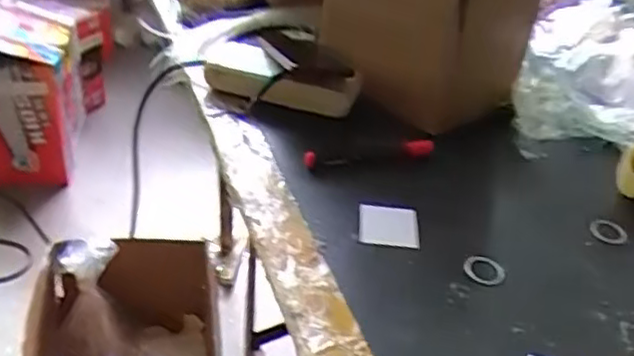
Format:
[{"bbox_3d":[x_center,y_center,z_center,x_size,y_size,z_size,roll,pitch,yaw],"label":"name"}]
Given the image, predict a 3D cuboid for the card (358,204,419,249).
[{"bbox_3d":[0.067,0.045,0.630,0.056,0.007,0.052,11,37,-1],"label":"card"}]

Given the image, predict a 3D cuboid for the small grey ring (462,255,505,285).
[{"bbox_3d":[0.147,0.079,0.593,0.036,0.005,0.034,4,34,-3],"label":"small grey ring"}]

